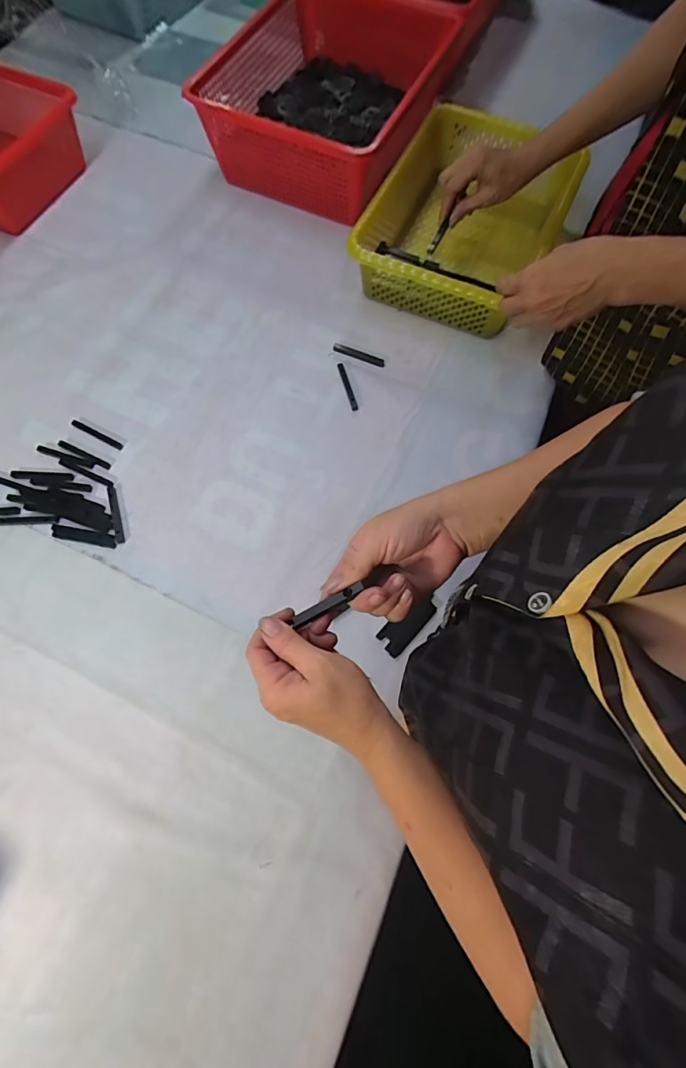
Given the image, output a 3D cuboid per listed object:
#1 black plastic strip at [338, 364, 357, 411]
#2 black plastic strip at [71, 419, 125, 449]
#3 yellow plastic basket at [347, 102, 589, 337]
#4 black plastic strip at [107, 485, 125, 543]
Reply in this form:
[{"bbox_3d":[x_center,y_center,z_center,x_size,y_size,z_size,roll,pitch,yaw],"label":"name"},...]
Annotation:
[{"bbox_3d":[0.006,-0.202,0.614,0.009,0.004,0.081,-13,71,-5],"label":"black plastic strip"},{"bbox_3d":[-0.322,-0.130,0.591,0.078,0.005,0.010,26,72,9],"label":"black plastic strip"},{"bbox_3d":[0.187,-0.468,0.673,0.241,0.109,0.394,27,72,9],"label":"yellow plastic basket"},{"bbox_3d":[-0.281,-0.025,0.558,0.011,0.004,0.078,-16,71,-6],"label":"black plastic strip"}]

